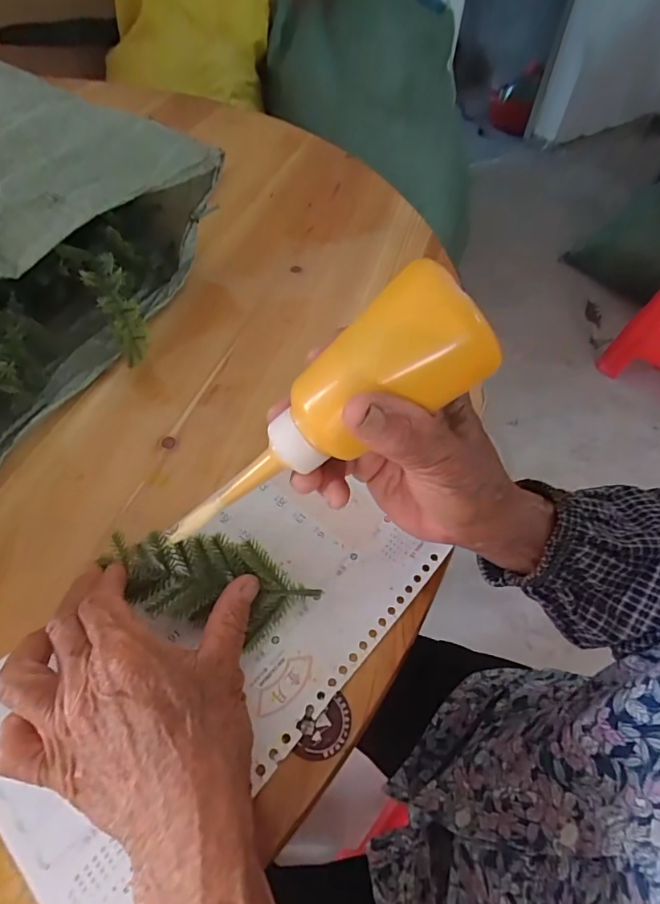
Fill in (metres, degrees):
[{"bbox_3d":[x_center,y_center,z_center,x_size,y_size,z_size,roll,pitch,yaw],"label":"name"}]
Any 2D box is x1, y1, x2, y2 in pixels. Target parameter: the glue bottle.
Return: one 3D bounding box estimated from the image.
[{"bbox_3d":[-0.009,-0.014,0.215,0.166,0.045,0.036,-36,53,22],"label":"glue bottle"}]

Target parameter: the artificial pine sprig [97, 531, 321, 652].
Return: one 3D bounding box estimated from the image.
[{"bbox_3d":[-0.072,0.072,0.270,0.119,0.021,0.049,11,53,4],"label":"artificial pine sprig"}]

